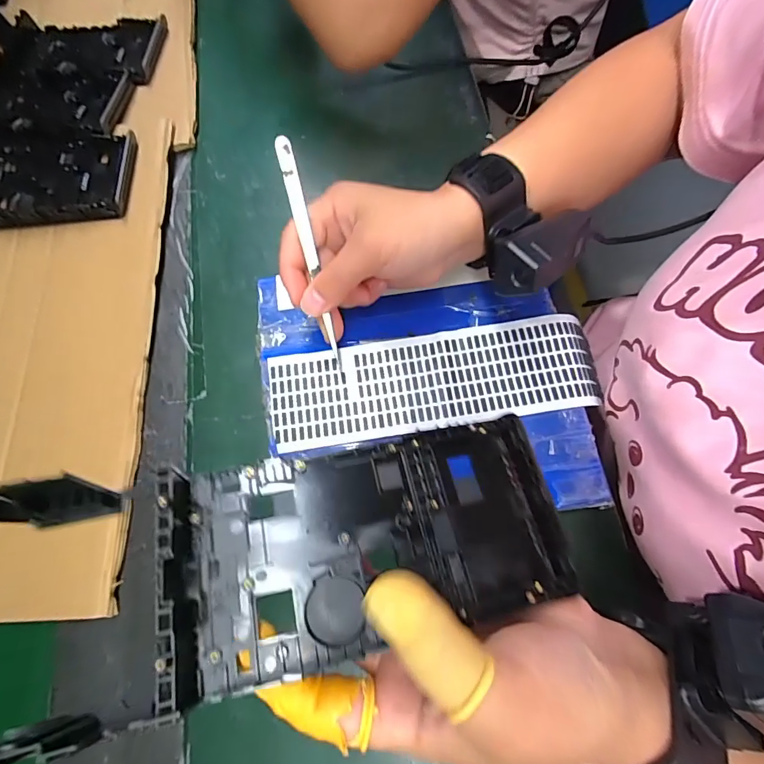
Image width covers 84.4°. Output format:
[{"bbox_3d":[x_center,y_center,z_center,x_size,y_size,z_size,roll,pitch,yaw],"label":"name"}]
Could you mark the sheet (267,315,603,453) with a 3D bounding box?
[{"bbox_3d":[0.033,-0.002,0.279,0.211,0.005,0.063,-9,73,-1],"label":"sheet"}]

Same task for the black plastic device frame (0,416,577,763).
[{"bbox_3d":[-0.040,0.060,0.149,0.214,0.041,0.077,-6,70,-20],"label":"black plastic device frame"}]

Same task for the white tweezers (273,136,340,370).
[{"bbox_3d":[-0.042,-0.072,0.255,0.009,0.135,0.016,-13,27,-3],"label":"white tweezers"}]

